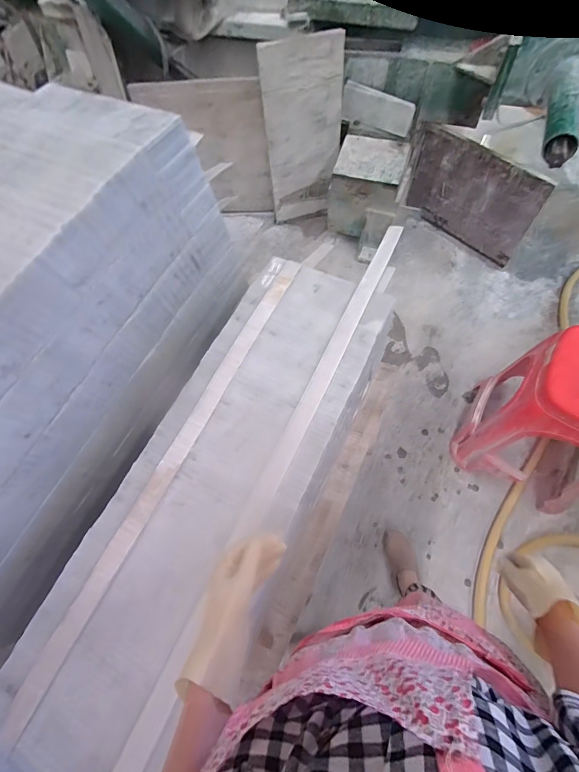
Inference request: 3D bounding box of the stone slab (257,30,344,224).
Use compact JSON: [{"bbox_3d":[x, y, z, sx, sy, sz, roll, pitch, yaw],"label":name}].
[{"bbox_3d":[0.064,-1.029,1.562,0.310,0.661,0.049,-11,57,-3],"label":"stone slab"}]

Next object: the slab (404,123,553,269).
[{"bbox_3d":[0.759,-0.796,1.567,0.042,0.403,0.554,-39,67,-15],"label":"slab"}]

